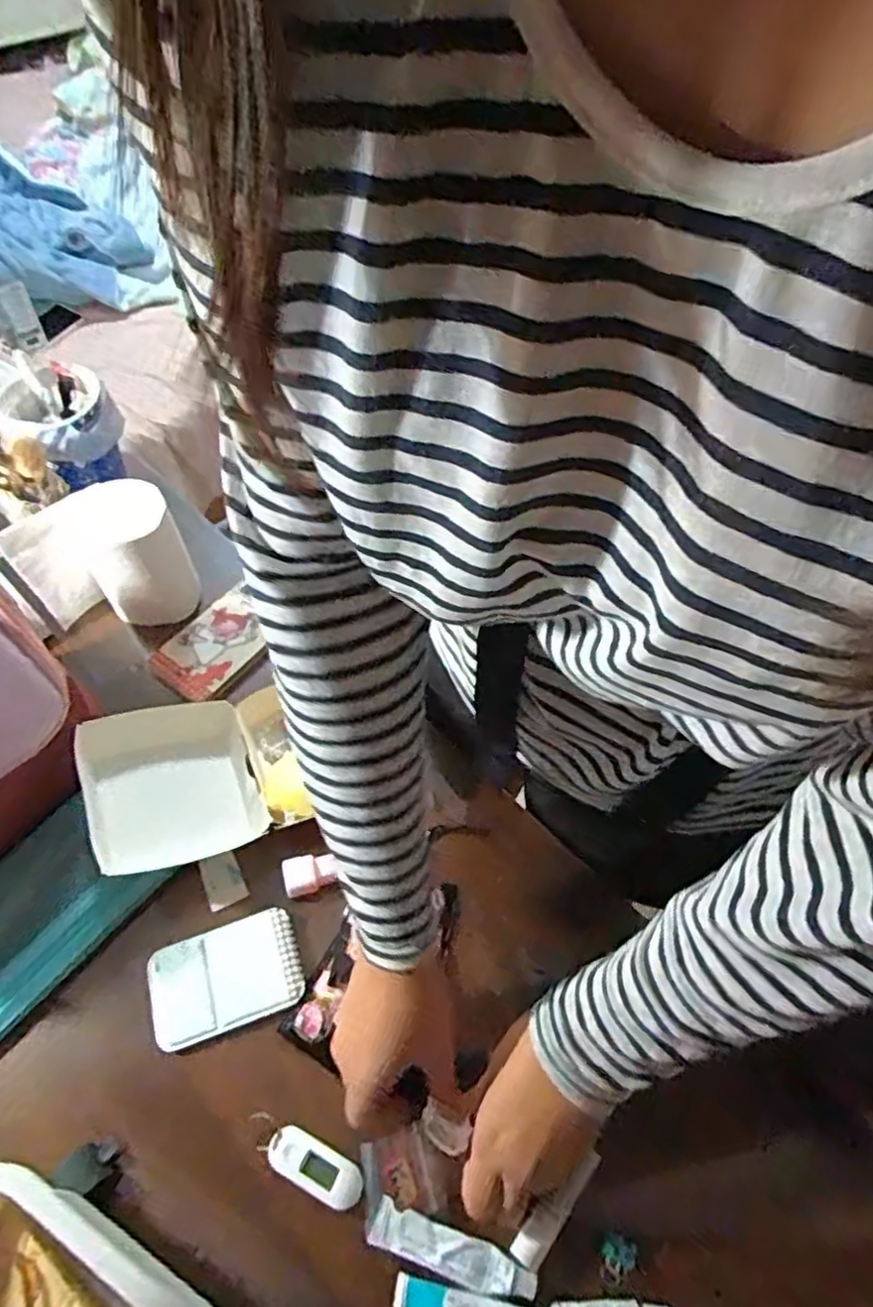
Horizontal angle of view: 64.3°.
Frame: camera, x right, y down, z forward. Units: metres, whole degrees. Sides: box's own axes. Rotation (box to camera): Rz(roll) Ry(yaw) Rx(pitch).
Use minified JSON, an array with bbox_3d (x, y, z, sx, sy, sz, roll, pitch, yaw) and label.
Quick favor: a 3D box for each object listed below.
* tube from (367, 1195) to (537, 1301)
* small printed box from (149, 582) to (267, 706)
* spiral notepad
[{"bbox_3d":[0.009,0.358,0.414,0.098,0.010,0.024,17,57,10],"label":"tube"},{"bbox_3d":[-0.207,-0.010,0.652,0.074,0.015,0.114,33,61,19],"label":"small printed box"},{"bbox_3d":[-0.153,0.233,0.502,0.102,0.010,0.069,-16,58,-12],"label":"spiral notepad"}]

